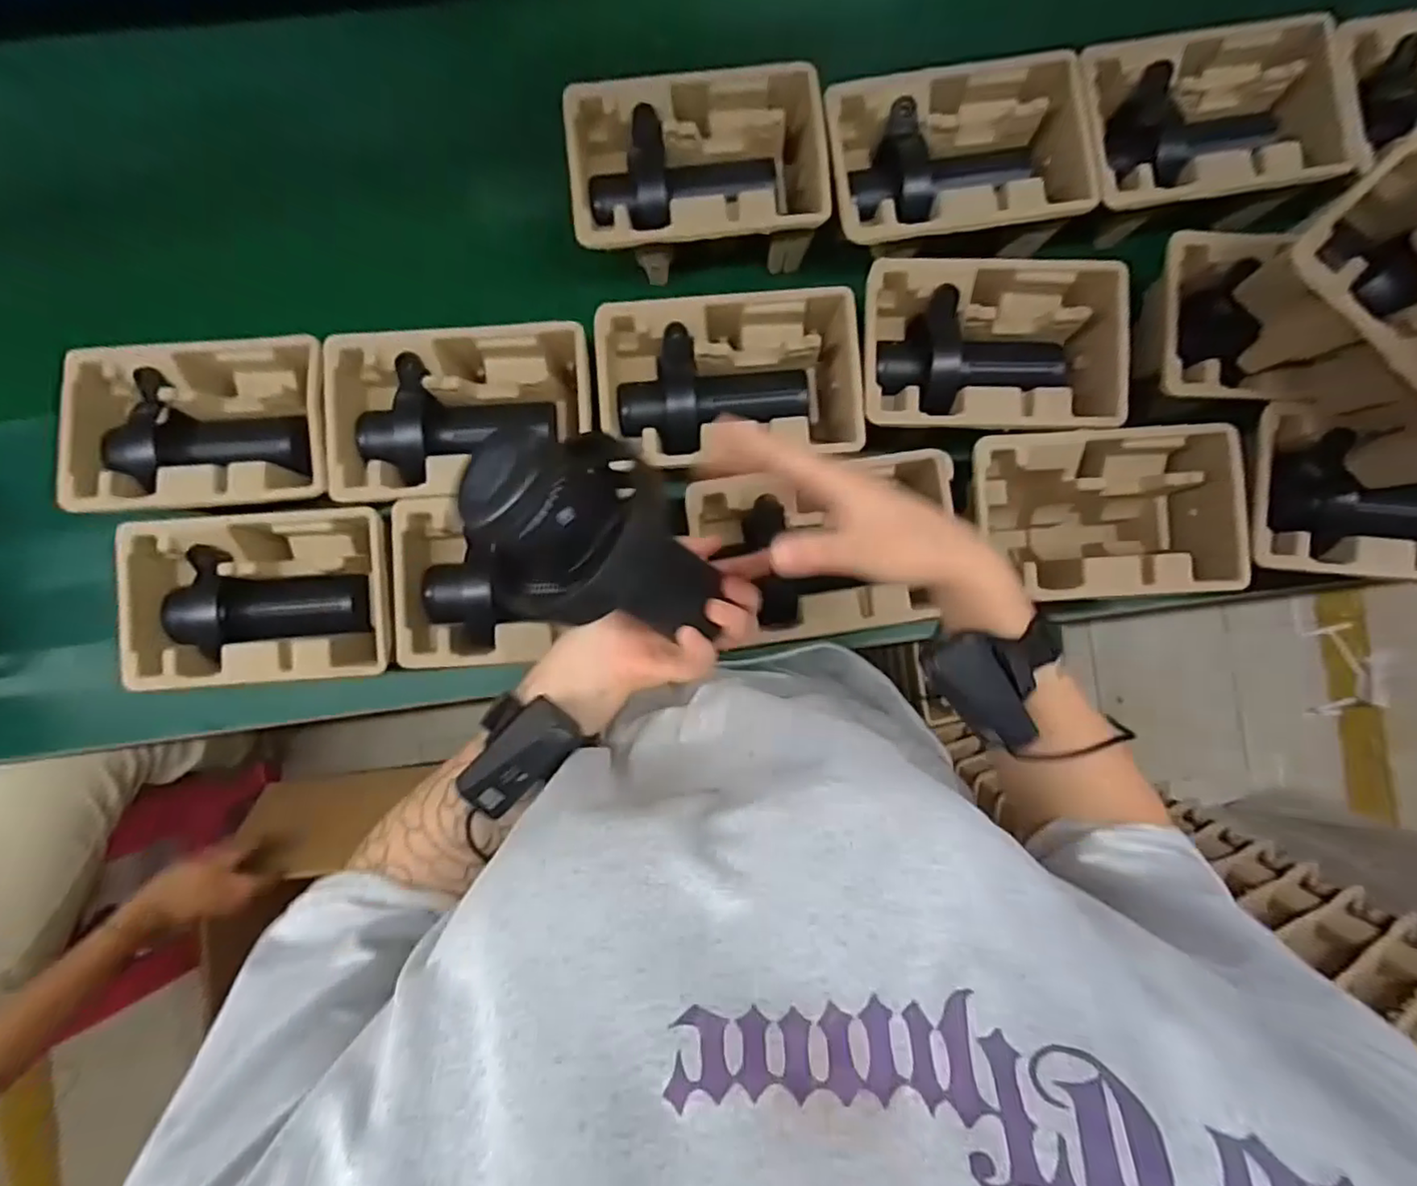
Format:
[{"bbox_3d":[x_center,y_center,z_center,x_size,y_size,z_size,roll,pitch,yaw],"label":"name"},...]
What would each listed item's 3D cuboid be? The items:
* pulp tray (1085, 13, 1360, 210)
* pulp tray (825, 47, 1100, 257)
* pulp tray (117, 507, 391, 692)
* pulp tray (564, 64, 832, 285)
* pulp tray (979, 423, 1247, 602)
[{"bbox_3d":[0.443,-0.415,0.572,0.218,0.070,0.146,-5,88,1],"label":"pulp tray"},{"bbox_3d":[0.223,-0.391,0.593,0.224,0.076,0.153,-8,88,0],"label":"pulp tray"},{"bbox_3d":[-0.395,0.006,0.573,0.231,0.051,0.146,-4,88,1],"label":"pulp tray"},{"bbox_3d":[-0.010,-0.388,0.602,0.223,0.103,0.141,-5,88,1],"label":"pulp tray"},{"bbox_3d":[0.348,-0.067,0.592,0.224,0.127,0.141,-3,88,1],"label":"pulp tray"}]

